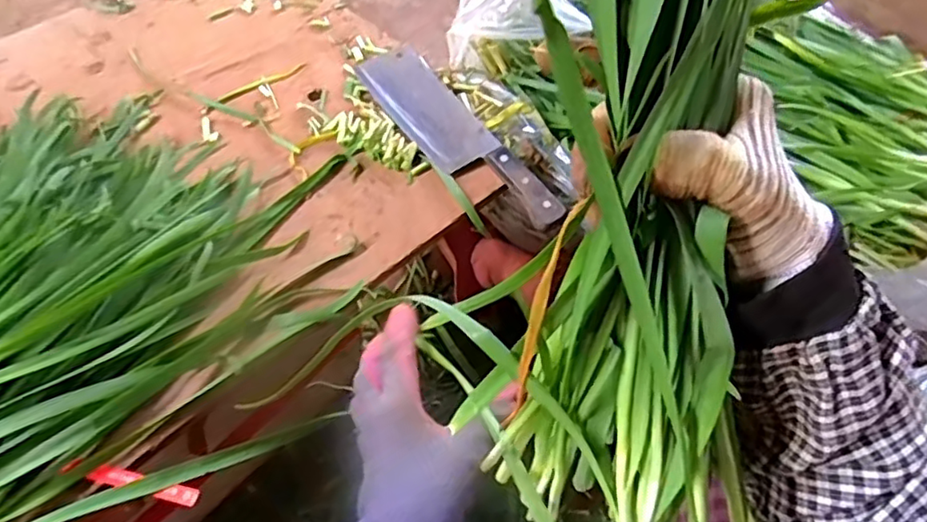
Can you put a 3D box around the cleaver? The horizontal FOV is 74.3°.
[{"bbox_3d":[-0.014,-0.127,0.616,0.074,0.011,0.278,-28,63,-20],"label":"cleaver"}]

